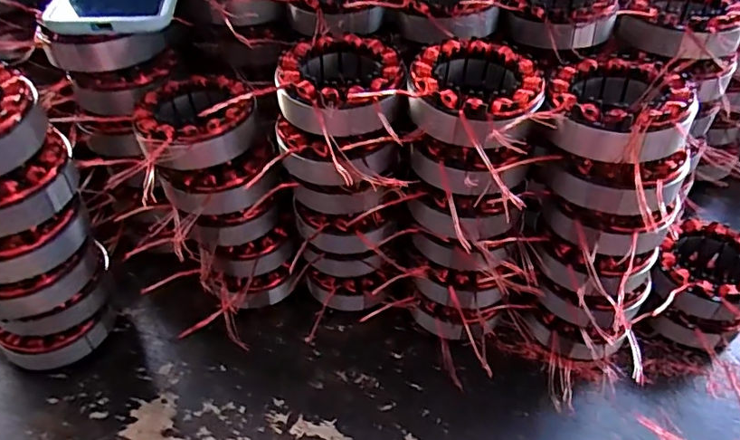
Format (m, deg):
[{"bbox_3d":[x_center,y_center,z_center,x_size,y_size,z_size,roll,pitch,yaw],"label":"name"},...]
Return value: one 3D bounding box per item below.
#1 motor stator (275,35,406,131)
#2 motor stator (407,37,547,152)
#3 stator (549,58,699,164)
[{"bbox_3d":[-0.021,-0.087,0.358,0.085,0.042,0.094,-4,46,-4],"label":"motor stator"},{"bbox_3d":[0.067,-0.080,0.340,0.085,0.032,0.100,18,48,16],"label":"motor stator"},{"bbox_3d":[0.155,-0.071,0.327,0.078,0.031,0.093,18,48,16],"label":"stator"}]

